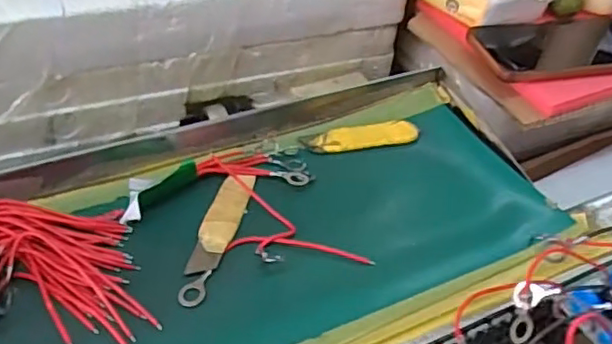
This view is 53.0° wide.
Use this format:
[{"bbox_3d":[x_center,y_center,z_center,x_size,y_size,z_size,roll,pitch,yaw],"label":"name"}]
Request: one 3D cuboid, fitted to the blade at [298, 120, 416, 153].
[{"bbox_3d":[0.043,-0.028,0.478,0.092,0.006,0.023,-7,44,-15],"label":"blade"}]

